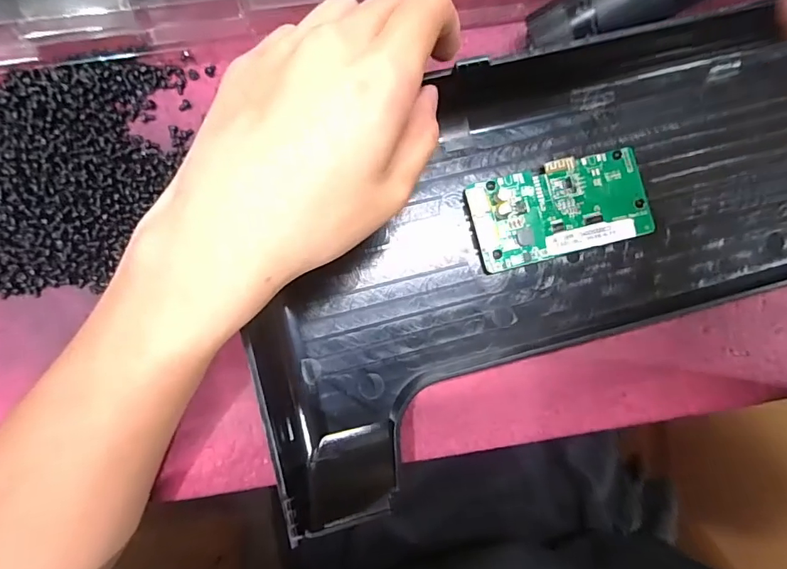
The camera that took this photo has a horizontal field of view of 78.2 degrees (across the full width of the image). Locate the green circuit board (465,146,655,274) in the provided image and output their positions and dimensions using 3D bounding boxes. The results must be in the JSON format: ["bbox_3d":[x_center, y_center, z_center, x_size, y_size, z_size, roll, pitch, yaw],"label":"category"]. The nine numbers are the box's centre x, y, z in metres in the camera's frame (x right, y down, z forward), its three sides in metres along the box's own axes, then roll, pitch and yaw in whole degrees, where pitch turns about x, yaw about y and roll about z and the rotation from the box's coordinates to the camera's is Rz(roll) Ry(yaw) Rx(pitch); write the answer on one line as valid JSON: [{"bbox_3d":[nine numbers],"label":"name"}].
[{"bbox_3d":[0.089,-0.040,0.254,0.094,0.004,0.047,-14,88,-6],"label":"green circuit board"}]

